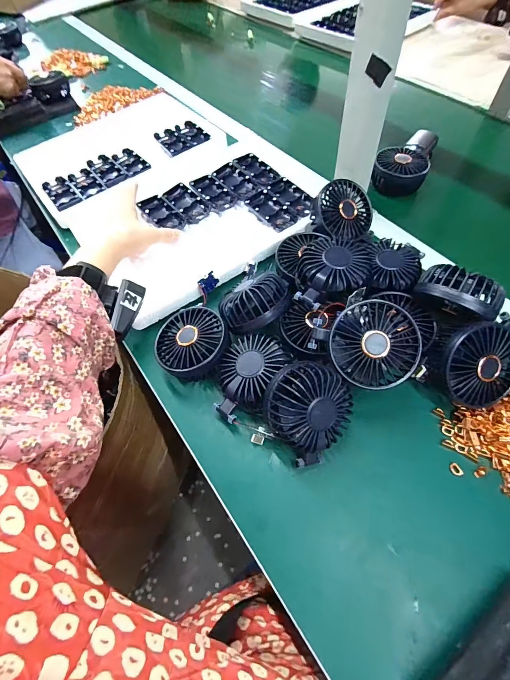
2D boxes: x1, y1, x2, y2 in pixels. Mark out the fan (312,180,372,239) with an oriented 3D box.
[{"bbox_3d":[0.127,-0.181,0.444,0.083,0.024,0.085,30,74,-17],"label":"fan"}]

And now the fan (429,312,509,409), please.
[{"bbox_3d":[0.230,0.023,0.337,0.097,0.054,0.093,-24,104,-7],"label":"fan"}]

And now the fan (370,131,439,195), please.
[{"bbox_3d":[0.248,-0.297,0.536,0.081,0.051,0.106,19,63,16],"label":"fan"}]

